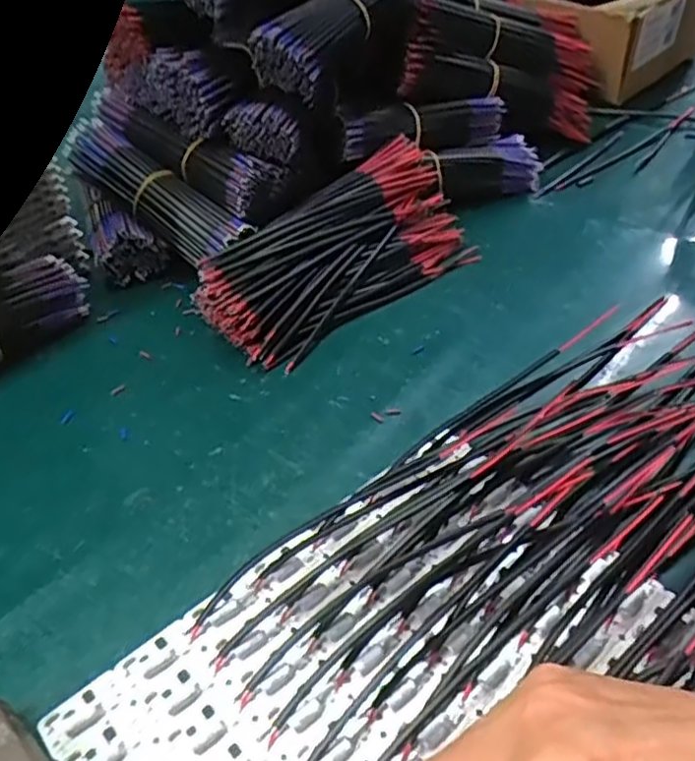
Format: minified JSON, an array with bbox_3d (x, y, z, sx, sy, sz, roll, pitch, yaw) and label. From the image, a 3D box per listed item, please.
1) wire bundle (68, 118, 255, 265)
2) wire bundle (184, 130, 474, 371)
[{"bbox_3d":[-0.142,-0.135,0.496,0.149,0.029,0.037,36,54,9],"label":"wire bundle"},{"bbox_3d":[-0.003,-0.094,0.486,0.210,0.055,0.096,-33,52,-27],"label":"wire bundle"}]

